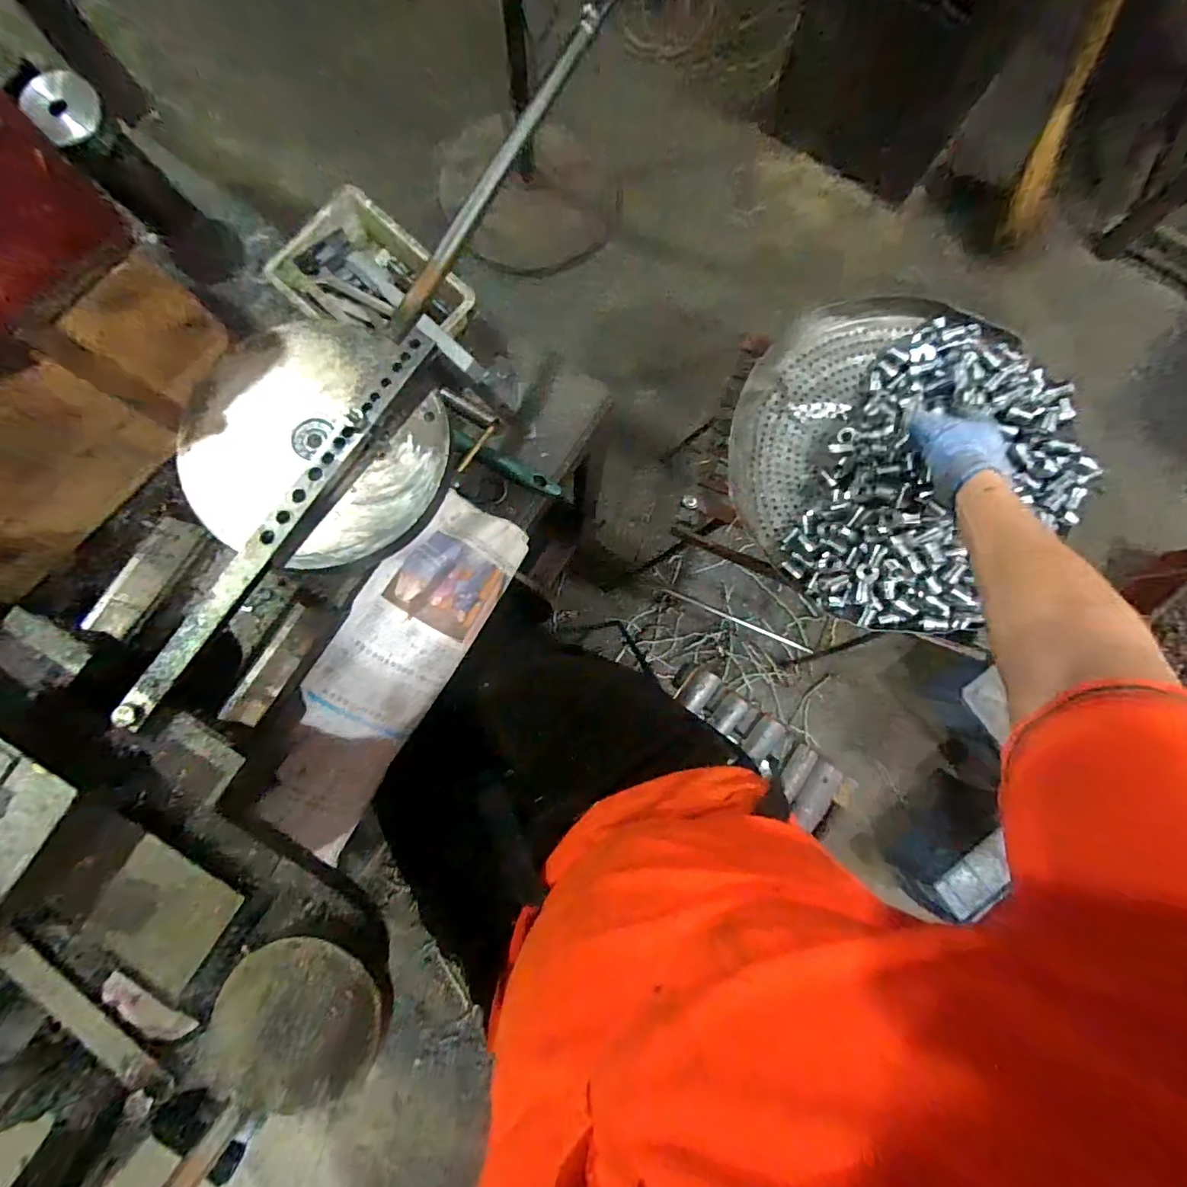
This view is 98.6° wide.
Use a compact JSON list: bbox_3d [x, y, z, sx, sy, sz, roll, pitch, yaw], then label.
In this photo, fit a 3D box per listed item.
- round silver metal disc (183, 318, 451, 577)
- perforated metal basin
[{"bbox_3d":[-0.199,-0.115,0.373,0.177,0.018,0.176,0,83,-2],"label":"round silver metal disc"},{"bbox_3d":[0.338,-0.159,0.564,0.359,0.072,0.348,0,83,-2],"label":"perforated metal basin"}]

